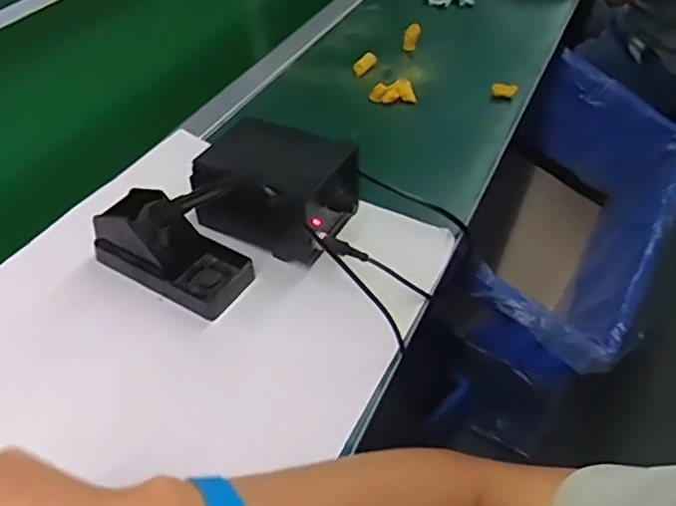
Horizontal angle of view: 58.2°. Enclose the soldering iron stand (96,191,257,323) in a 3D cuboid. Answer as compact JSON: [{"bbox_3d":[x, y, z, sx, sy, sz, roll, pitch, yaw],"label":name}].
[{"bbox_3d":[-0.162,-0.007,0.606,0.156,0.076,0.080,26,49,19],"label":"soldering iron stand"}]

